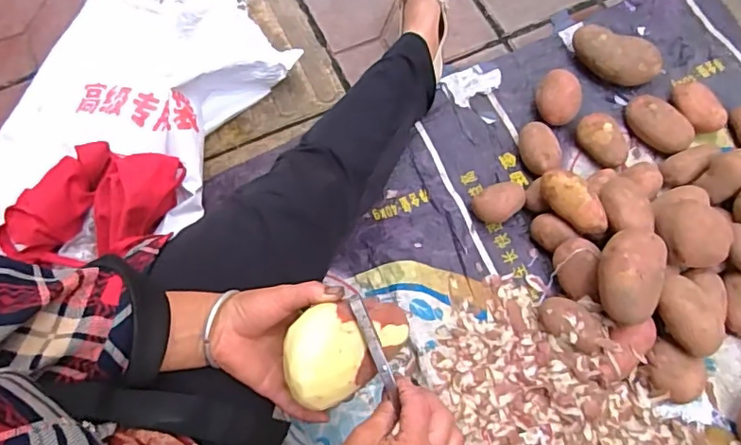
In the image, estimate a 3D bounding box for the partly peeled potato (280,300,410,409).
[{"bbox_3d":[-0.027,0.106,0.477,0.132,0.062,0.077,-21,95,-46],"label":"partly peeled potato"}]

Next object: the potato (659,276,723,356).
[{"bbox_3d":[0.428,0.125,0.734,0.062,0.056,0.110,-19,69,-3],"label":"potato"}]

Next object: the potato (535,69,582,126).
[{"bbox_3d":[0.315,-0.206,0.911,0.075,0.058,0.087,24,73,13],"label":"potato"}]

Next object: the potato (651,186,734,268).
[{"bbox_3d":[0.447,0.000,0.768,0.090,0.066,0.122,-4,69,3],"label":"potato"}]

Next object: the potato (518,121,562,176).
[{"bbox_3d":[0.277,-0.120,0.890,0.060,0.048,0.093,-13,69,-1],"label":"potato"}]

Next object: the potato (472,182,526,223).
[{"bbox_3d":[0.203,-0.030,0.854,0.076,0.044,0.058,-28,70,-7],"label":"potato"}]

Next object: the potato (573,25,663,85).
[{"bbox_3d":[0.418,-0.282,0.933,0.149,0.062,0.072,26,73,13],"label":"potato"}]

